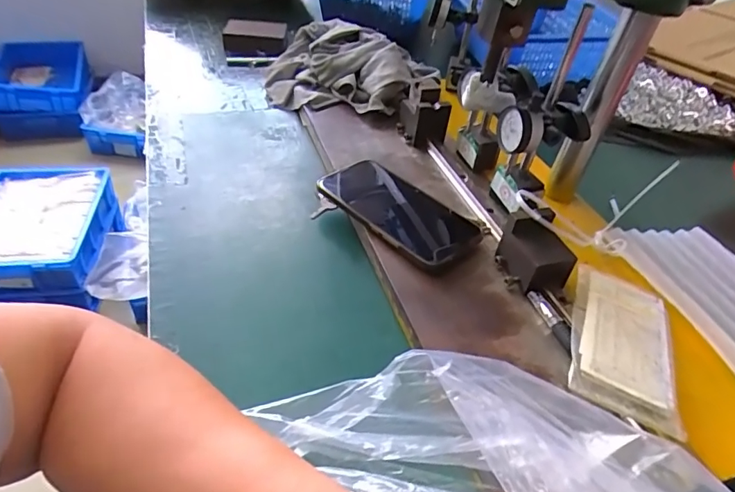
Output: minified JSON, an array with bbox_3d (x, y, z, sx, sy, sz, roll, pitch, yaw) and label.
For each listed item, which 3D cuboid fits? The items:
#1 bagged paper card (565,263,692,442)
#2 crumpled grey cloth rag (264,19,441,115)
[{"bbox_3d":[0.191,0.068,0.374,0.073,0.005,0.151,22,38,10],"label":"bagged paper card"},{"bbox_3d":[-0.028,-0.238,0.688,0.258,0.080,0.148,19,41,15],"label":"crumpled grey cloth rag"}]

